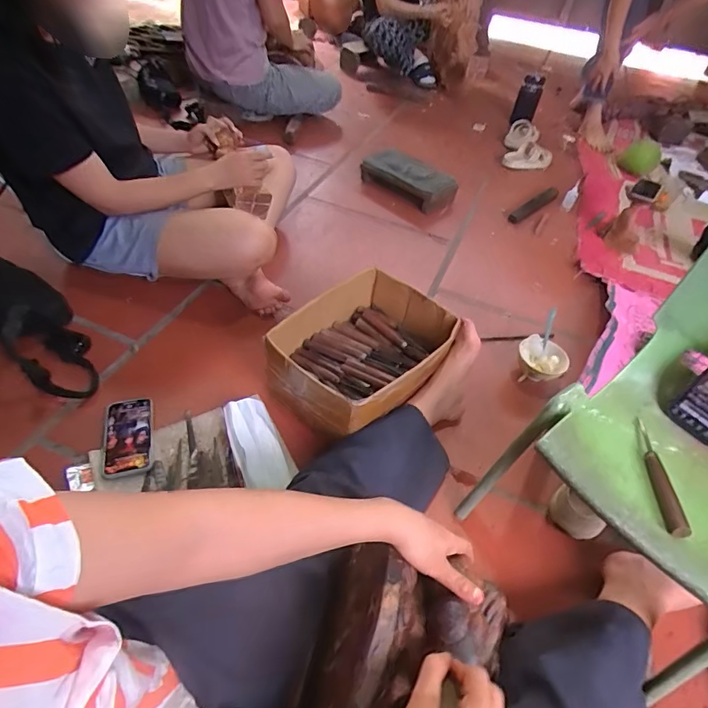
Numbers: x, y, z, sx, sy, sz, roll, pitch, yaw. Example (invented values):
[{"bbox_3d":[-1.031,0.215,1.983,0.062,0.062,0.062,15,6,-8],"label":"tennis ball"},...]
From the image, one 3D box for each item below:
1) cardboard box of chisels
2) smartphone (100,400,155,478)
[{"bbox_3d":[0.022,-0.006,0.883,0.243,0.113,0.322,37,52,24],"label":"cardboard box of chisels"},{"bbox_3d":[-0.400,0.145,0.815,0.082,0.016,0.167,-9,49,-16],"label":"smartphone"}]

